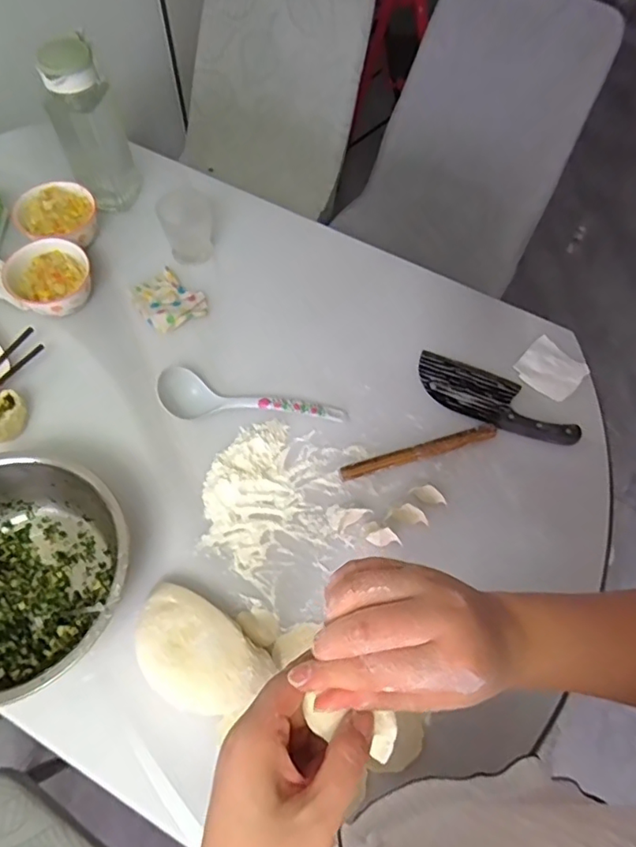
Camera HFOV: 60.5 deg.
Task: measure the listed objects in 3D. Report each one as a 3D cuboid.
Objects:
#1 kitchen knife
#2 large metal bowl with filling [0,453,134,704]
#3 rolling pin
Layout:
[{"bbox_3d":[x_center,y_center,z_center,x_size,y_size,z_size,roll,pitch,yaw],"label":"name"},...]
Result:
[{"bbox_3d":[0.260,-0.037,0.796,0.239,0.022,0.089,23,65,9],"label":"kitchen knife"},{"bbox_3d":[-0.341,0.177,0.618,0.258,0.094,0.245,1,64,-2],"label":"large metal bowl with filling"},{"bbox_3d":[0.140,0.039,0.753,0.225,0.019,0.020,-15,65,-10],"label":"rolling pin"}]

